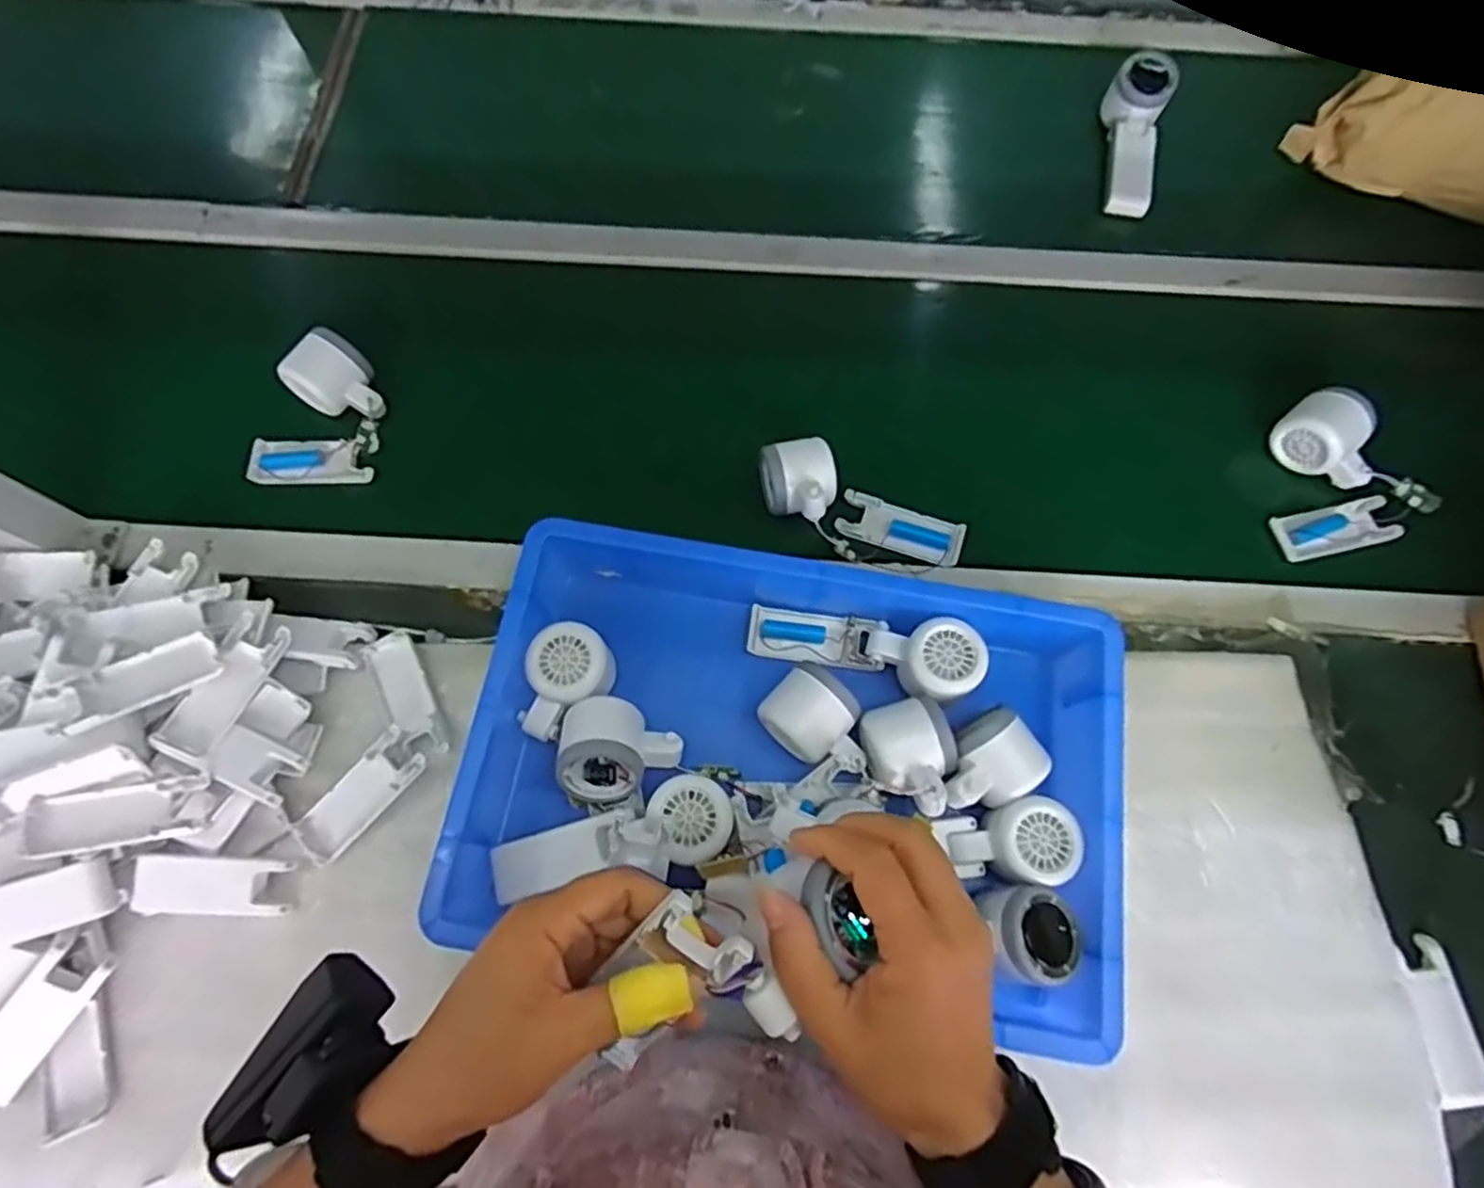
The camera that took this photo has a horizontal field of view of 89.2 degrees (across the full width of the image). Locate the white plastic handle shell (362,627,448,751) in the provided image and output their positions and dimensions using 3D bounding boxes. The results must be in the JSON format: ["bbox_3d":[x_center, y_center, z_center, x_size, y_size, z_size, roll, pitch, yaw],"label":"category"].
[{"bbox_3d":[-0.257,0.078,0.574,0.034,0.015,0.103,-25,73,-9],"label":"white plastic handle shell"}]

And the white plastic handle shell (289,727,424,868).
[{"bbox_3d":[-0.277,0.146,0.542,0.101,0.020,0.038,-43,76,-14],"label":"white plastic handle shell"}]

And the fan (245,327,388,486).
[{"bbox_3d":[-0.358,-0.148,0.650,0.092,0.062,0.136,28,72,9],"label":"fan"}]

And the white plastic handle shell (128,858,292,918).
[{"bbox_3d":[-0.363,0.201,0.517,0.094,0.020,0.037,1,70,0],"label":"white plastic handle shell"}]

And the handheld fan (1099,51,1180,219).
[{"bbox_3d":[0.404,-0.467,0.774,0.052,0.048,0.165,9,85,2],"label":"handheld fan"}]

